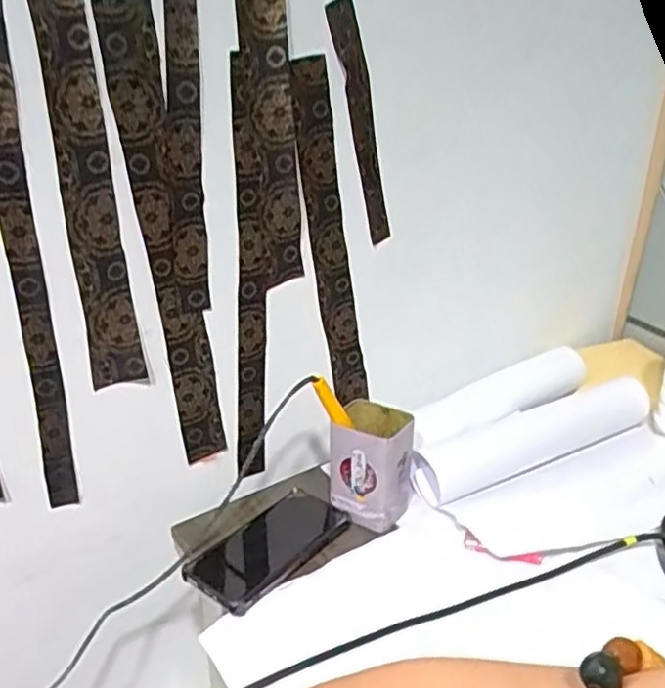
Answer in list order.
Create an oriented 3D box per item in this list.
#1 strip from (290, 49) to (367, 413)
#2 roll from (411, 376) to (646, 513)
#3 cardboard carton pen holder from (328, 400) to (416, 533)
[{"bbox_3d":[-0.002,-0.092,0.739,0.044,0.387,0.011,-24,37,-23],"label":"strip"},{"bbox_3d":[0.237,0.105,0.830,0.330,0.049,0.065,-15,29,-24],"label":"roll"},{"bbox_3d":[0.042,0.128,0.740,0.078,0.111,0.070,8,28,20],"label":"cardboard carton pen holder"}]

